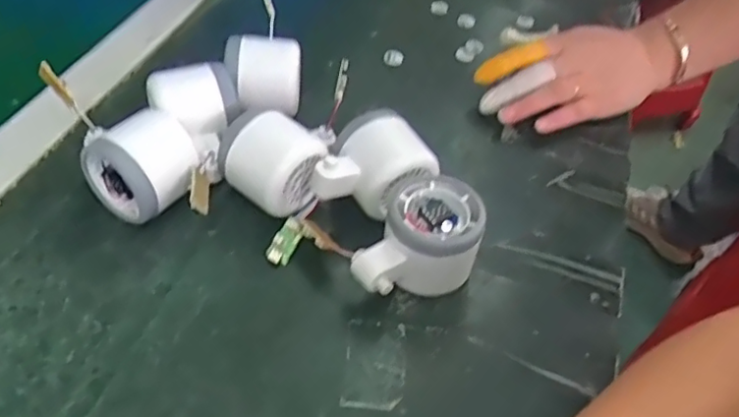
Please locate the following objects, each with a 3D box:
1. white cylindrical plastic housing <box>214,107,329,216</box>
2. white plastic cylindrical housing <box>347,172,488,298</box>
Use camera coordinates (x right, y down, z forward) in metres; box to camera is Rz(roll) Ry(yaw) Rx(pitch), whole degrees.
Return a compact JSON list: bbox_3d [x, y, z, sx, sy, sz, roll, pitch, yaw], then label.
[{"bbox_3d":[-0.065,-0.032,0.428,0.065,0.057,0.057,32,52,21],"label":"white cylindrical plastic housing"},{"bbox_3d":[0.032,0.025,0.392,0.063,0.059,0.079,20,49,11],"label":"white plastic cylindrical housing"}]

